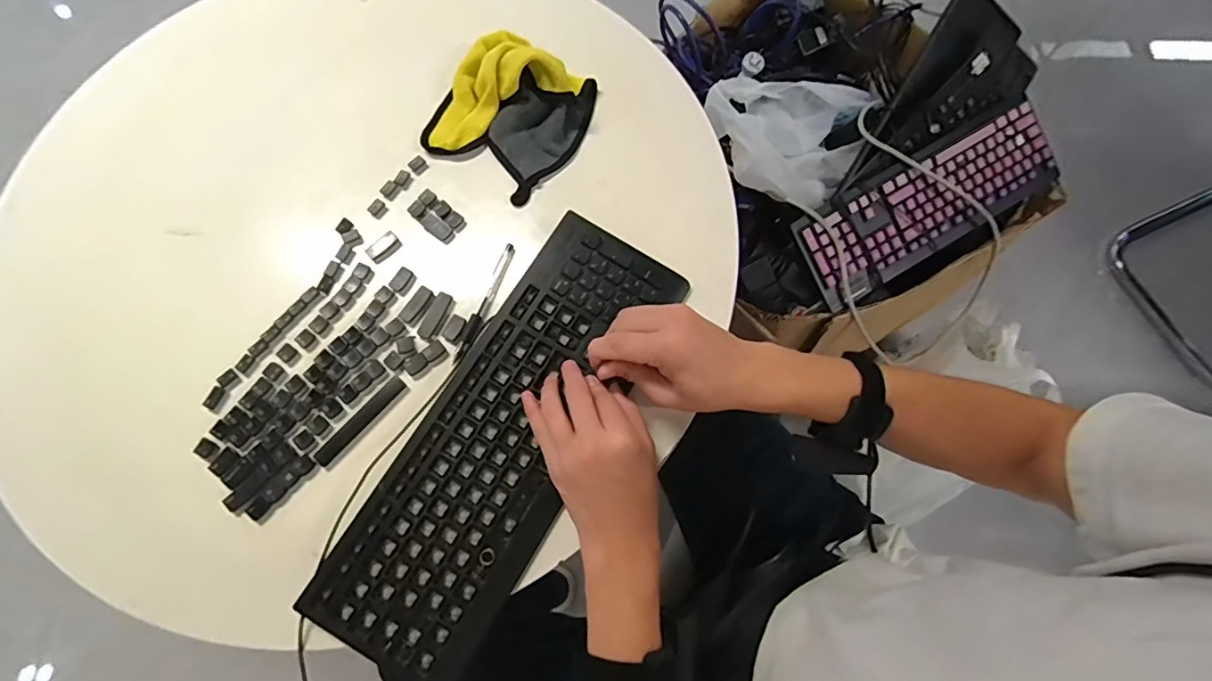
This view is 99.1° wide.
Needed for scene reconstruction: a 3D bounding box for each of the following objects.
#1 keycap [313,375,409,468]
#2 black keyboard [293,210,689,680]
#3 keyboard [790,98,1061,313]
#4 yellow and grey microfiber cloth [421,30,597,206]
[{"bbox_3d":[-0.228,0.073,0.481,0.018,0.007,0.099,40,77,12],"label":"keycap"},{"bbox_3d":[-0.088,0.080,0.468,0.145,0.022,0.418,26,76,8],"label":"black keyboard"},{"bbox_3d":[0.483,-0.205,0.771,0.439,0.035,0.150,-30,98,-9],"label":"keyboard"},{"bbox_3d":[-0.104,-0.252,0.550,0.155,0.055,0.160,29,75,9],"label":"yellow and grey microfiber cloth"}]

